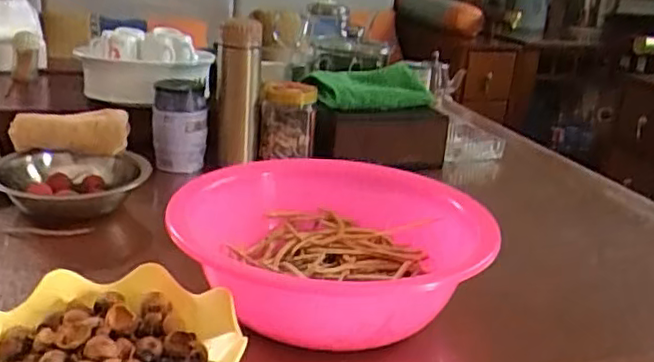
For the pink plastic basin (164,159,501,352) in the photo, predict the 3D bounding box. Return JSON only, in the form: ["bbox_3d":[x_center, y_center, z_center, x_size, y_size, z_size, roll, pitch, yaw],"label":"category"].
[{"bbox_3d":[0.007,0.076,0.671,0.295,0.105,0.319,2,20,-1],"label":"pink plastic basin"}]

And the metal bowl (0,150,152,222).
[{"bbox_3d":[-0.343,0.006,0.882,0.189,0.057,0.189,2,20,-1],"label":"metal bowl"}]

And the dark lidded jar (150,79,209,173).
[{"bbox_3d":[-0.230,-0.086,1.032,0.083,0.132,0.065,-1,20,-11],"label":"dark lidded jar"}]

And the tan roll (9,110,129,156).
[{"bbox_3d":[-0.365,-0.069,0.931,0.156,0.050,0.052,0,20,-9],"label":"tan roll"}]

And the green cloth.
[{"bbox_3d":[0.077,-0.166,1.176,0.234,0.046,0.140,-12,24,-34],"label":"green cloth"}]

